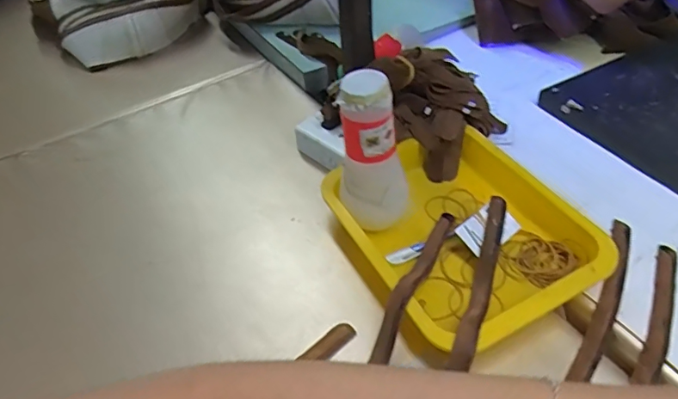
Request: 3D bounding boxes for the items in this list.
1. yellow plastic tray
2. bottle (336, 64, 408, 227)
[{"bbox_3d":[0.119,0.029,0.520,0.201,0.044,0.245,-21,47,-15],"label":"yellow plastic tray"},{"bbox_3d":[0.033,-0.037,0.504,0.061,0.171,0.049,-22,47,-16],"label":"bottle"}]

